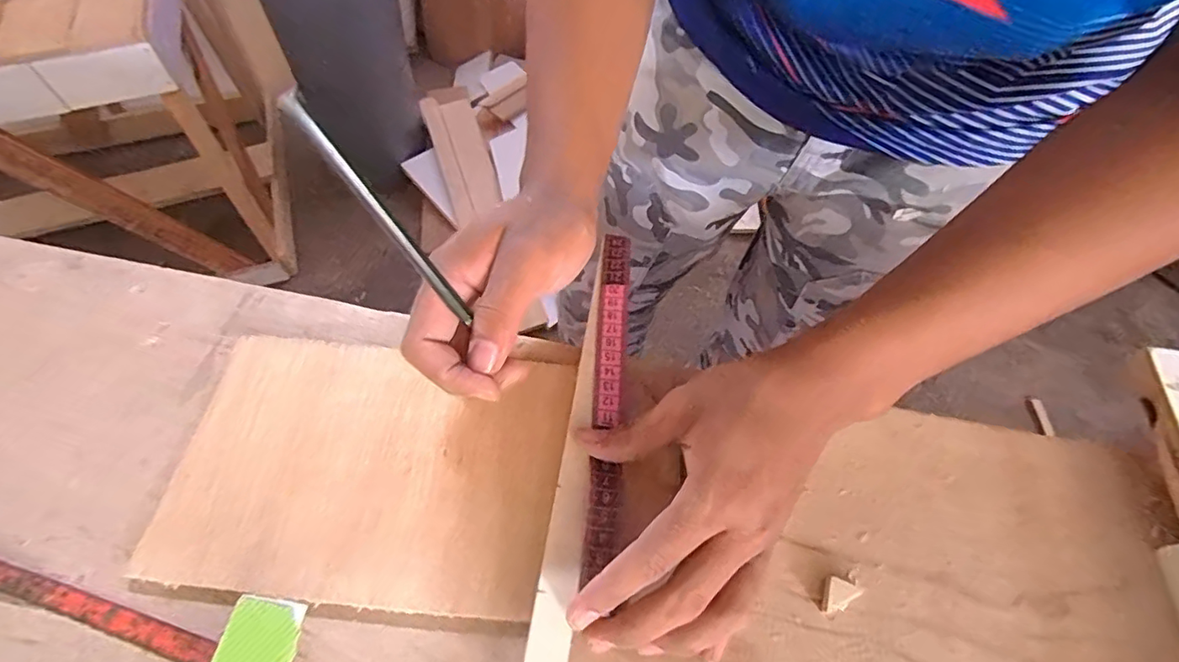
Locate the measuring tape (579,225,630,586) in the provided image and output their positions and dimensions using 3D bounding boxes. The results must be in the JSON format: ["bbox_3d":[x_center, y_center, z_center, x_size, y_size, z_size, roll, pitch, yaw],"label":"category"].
[{"bbox_3d":[0.012,0.028,0.329,0.017,0.009,0.219,6,57,0],"label":"measuring tape"}]

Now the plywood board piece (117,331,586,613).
[{"bbox_3d":[-0.124,0.076,0.311,0.207,0.008,0.142,7,59,1],"label":"plywood board piece"}]

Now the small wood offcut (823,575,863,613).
[{"bbox_3d":[0.133,0.141,0.287,0.017,0.006,0.021,28,62,13],"label":"small wood offcut"}]

